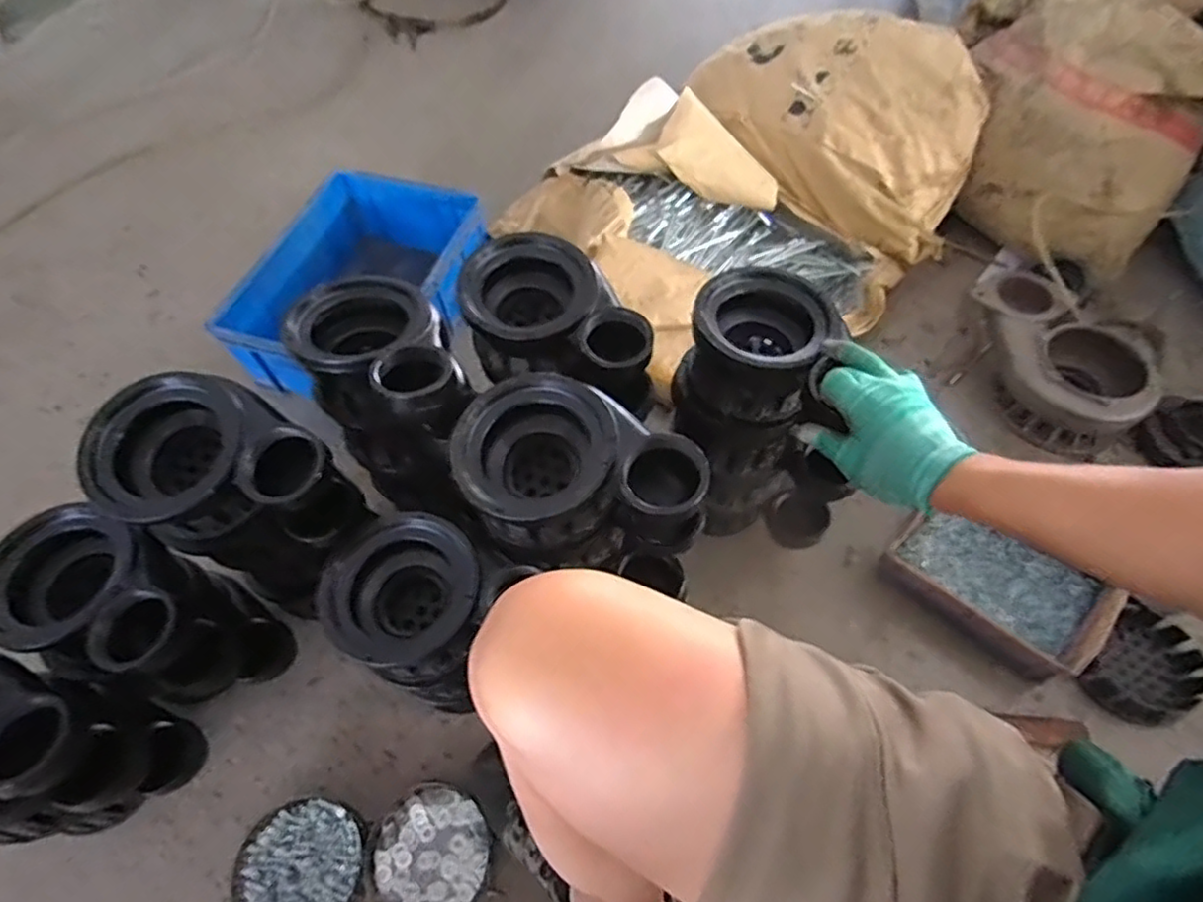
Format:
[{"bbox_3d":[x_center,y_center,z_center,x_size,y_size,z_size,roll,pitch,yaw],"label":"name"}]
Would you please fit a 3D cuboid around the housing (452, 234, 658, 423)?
[{"bbox_3d":[-0.036,-0.140,0.700,0.206,0.116,0.129,19,60,10],"label":"housing"}]

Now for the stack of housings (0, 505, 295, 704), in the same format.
[{"bbox_3d":[-0.478,0.195,0.725,0.213,0.285,0.141,9,59,4],"label":"stack of housings"}]

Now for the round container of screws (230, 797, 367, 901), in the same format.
[{"bbox_3d":[-0.325,0.452,0.705,0.125,0.031,0.126,-1,58,1],"label":"round container of screws"}]

